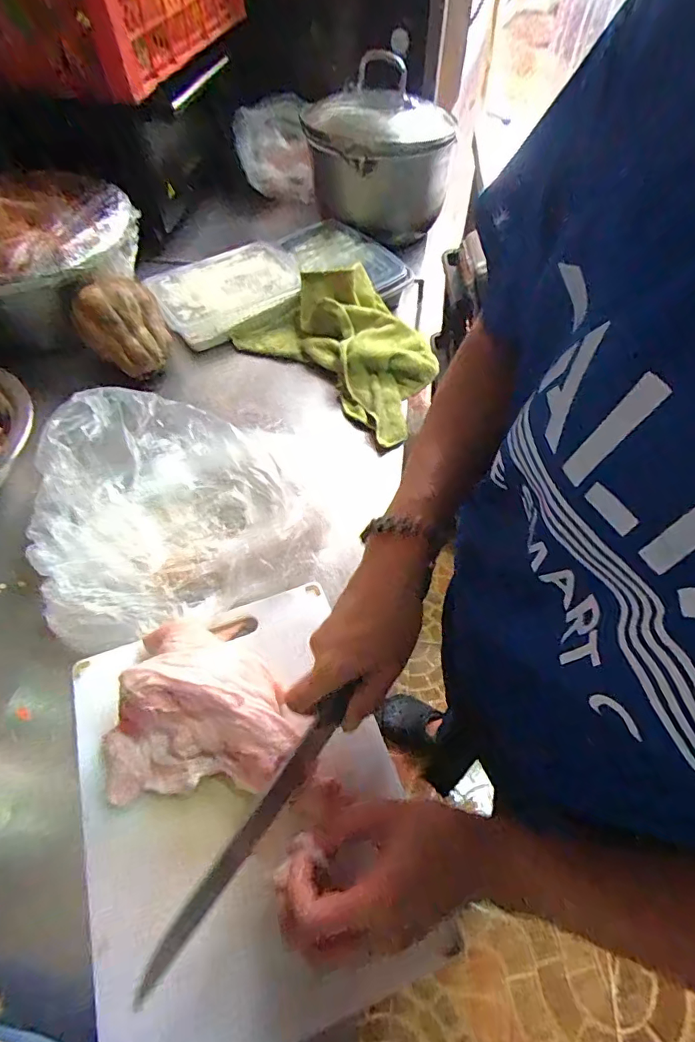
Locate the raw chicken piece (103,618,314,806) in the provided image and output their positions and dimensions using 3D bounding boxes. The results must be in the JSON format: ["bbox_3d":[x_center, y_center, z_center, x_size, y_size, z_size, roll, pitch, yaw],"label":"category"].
[{"bbox_3d":[-0.105,0.129,0.360,0.140,0.075,0.120,-3,55,-3],"label":"raw chicken piece"}]

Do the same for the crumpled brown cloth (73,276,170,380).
[{"bbox_3d":[-0.270,-0.236,0.597,0.093,0.083,0.088,-4,55,-4],"label":"crumpled brown cloth"}]

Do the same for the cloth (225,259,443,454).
[{"bbox_3d":[0.004,-0.231,0.622,0.280,0.070,0.169,38,62,22],"label":"cloth"}]

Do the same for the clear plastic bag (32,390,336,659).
[{"bbox_3d":[-0.162,-0.031,0.486,0.267,0.078,0.249,-16,57,-12],"label":"clear plastic bag"}]

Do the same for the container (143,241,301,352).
[{"bbox_3d":[-0.168,-0.320,0.693,0.204,0.046,0.137,-25,59,-17],"label":"container"}]

